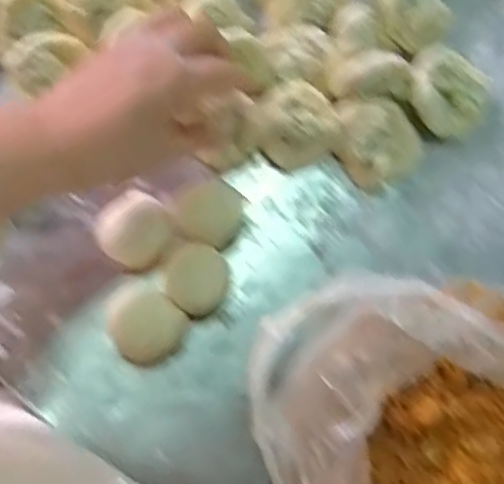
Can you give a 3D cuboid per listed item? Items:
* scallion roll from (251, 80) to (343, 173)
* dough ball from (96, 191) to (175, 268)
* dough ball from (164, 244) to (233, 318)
[{"bbox_3d":[0.028,-0.079,0.450,0.053,0.033,0.051,0,77,0],"label":"scallion roll"},{"bbox_3d":[-0.076,-0.007,0.432,0.046,0.031,0.044,0,77,0],"label":"dough ball"},{"bbox_3d":[-0.036,0.024,0.429,0.041,0.029,0.041,0,77,0],"label":"dough ball"}]

